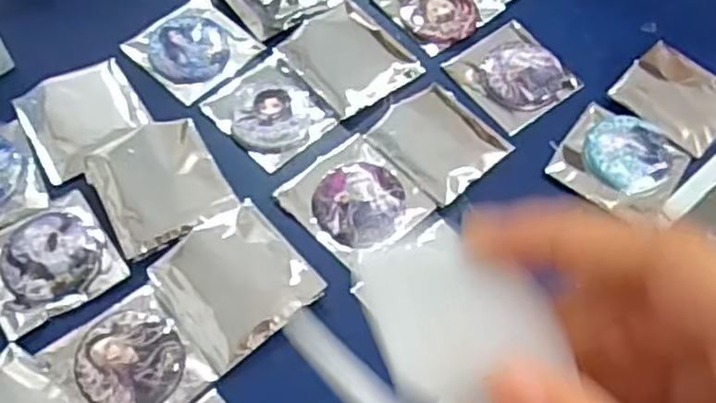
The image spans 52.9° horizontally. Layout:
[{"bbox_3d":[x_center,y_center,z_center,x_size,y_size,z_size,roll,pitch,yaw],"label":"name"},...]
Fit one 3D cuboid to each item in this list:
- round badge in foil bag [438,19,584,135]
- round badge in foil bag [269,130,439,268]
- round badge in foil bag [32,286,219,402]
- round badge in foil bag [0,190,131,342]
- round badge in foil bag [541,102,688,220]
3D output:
[{"bbox_3d":[0.142,-0.119,0.659,0.091,0.005,0.095,-32,65,-20],"label":"round badge in foil bag"},{"bbox_3d":[-0.001,-0.003,0.581,0.092,0.010,0.094,-36,66,-22],"label":"round badge in foil bag"},{"bbox_3d":[-0.161,0.114,0.503,0.086,0.010,0.091,-34,66,-21],"label":"round badge in foil bag"},{"bbox_3d":[-0.238,0.044,0.545,0.094,0.009,0.093,-30,64,-19],"label":"round badge in foil bag"},{"bbox_3d":[0.224,-0.034,0.614,0.096,0.010,0.092,32,62,16],"label":"round badge in foil bag"}]

